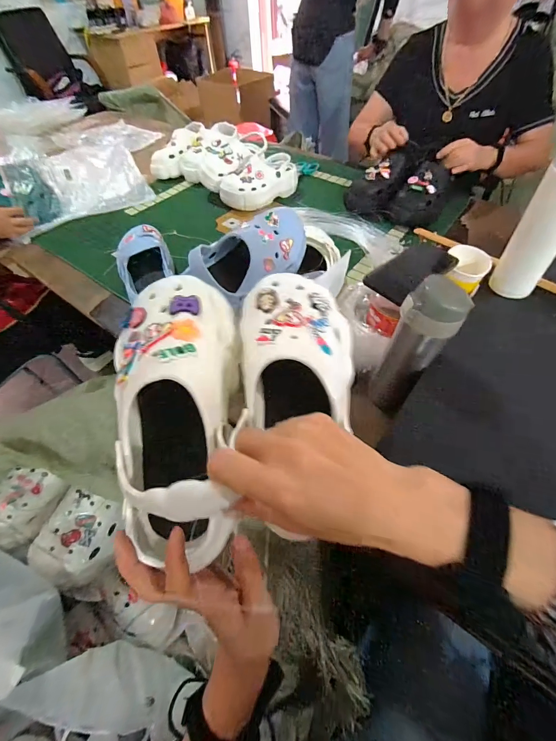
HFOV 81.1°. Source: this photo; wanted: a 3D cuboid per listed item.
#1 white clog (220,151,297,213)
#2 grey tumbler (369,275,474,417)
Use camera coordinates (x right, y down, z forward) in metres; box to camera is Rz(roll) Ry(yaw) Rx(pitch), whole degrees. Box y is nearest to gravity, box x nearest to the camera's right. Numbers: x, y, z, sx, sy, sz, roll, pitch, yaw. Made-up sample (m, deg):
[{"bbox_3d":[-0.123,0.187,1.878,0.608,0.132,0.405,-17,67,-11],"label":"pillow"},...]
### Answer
[{"bbox_3d":[-0.049,-0.551,0.941,0.104,0.086,0.232,36,61,26],"label":"white clog"},{"bbox_3d":[0.188,-0.021,0.457,0.068,0.231,0.067,-31,57,-20],"label":"grey tumbler"}]

